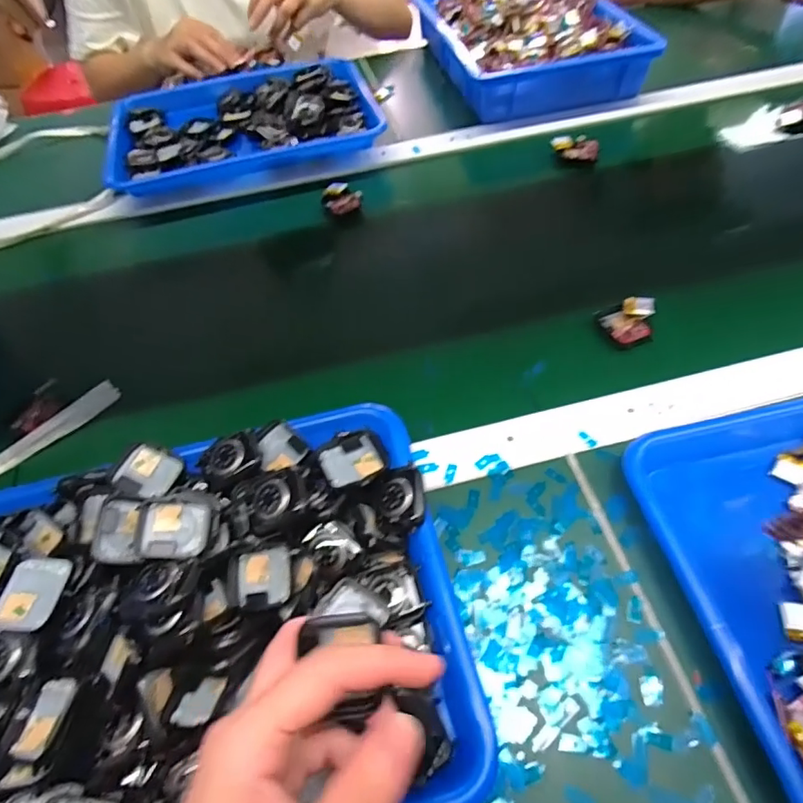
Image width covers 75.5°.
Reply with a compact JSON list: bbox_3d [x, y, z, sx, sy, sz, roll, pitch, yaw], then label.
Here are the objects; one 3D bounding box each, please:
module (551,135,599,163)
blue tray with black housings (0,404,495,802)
[{"bbox_3d":[0.206,-0.301,0.616,0.055,0.021,0.030,18,59,17],"label":"module"},{"bbox_3d":[-0.135,0.136,0.306,0.327,0.060,0.240,-13,55,-4],"label":"blue tray with black housings"}]

